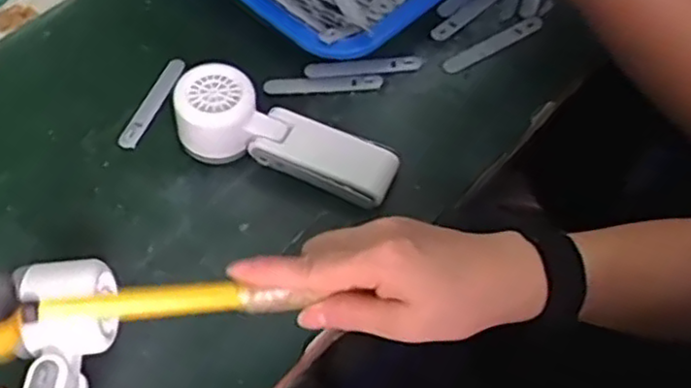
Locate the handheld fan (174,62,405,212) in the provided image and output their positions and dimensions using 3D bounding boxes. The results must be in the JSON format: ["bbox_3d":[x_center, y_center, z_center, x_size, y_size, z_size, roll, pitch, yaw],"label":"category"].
[{"bbox_3d":[-0.045,-0.038,0.524,0.164,0.044,0.054,23,59,3],"label":"handheld fan"}]

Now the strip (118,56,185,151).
[{"bbox_3d":[-0.156,-0.075,0.578,0.019,0.006,0.094,14,58,14],"label":"strip"}]

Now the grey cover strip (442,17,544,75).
[{"bbox_3d":[0.123,-0.124,0.588,0.094,0.005,0.018,-28,57,-14],"label":"grey cover strip"}]

